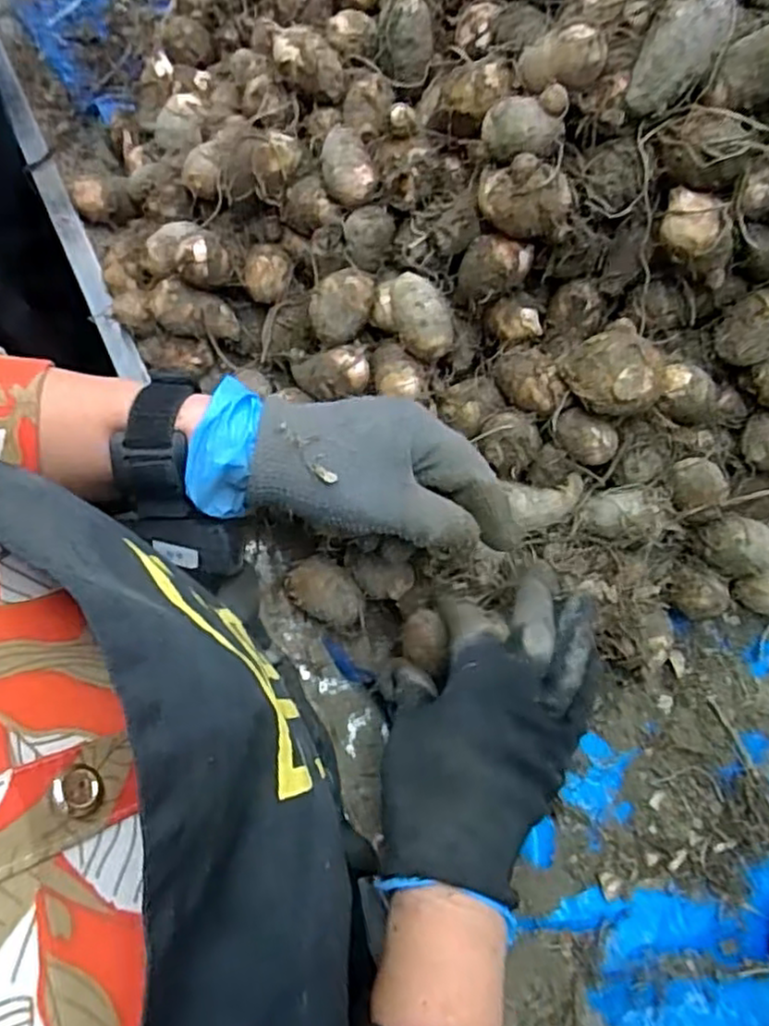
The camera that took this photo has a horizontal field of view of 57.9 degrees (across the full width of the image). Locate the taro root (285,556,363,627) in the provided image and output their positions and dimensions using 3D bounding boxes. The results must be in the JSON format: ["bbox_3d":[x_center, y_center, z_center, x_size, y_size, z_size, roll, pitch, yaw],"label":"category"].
[{"bbox_3d":[-0.036,0.051,0.434,0.048,0.034,0.033,37,76,13],"label":"taro root"}]

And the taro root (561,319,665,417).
[{"bbox_3d":[0.126,-0.074,0.383,0.043,0.035,0.048,-28,73,-7],"label":"taro root"}]

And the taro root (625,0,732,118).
[{"bbox_3d":[0.143,-0.228,0.343,0.033,0.024,0.058,40,119,37],"label":"taro root"}]

